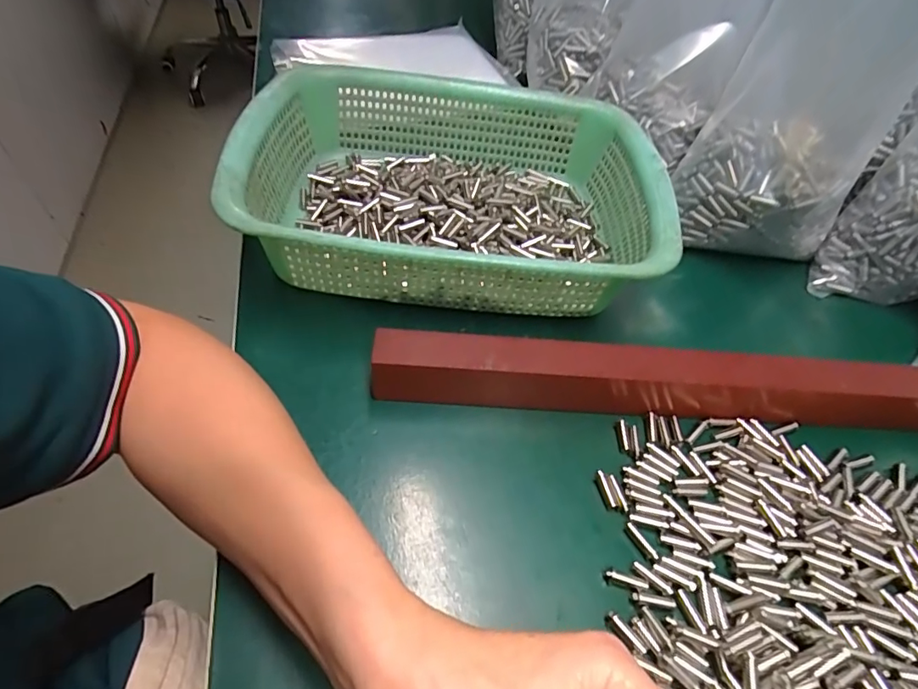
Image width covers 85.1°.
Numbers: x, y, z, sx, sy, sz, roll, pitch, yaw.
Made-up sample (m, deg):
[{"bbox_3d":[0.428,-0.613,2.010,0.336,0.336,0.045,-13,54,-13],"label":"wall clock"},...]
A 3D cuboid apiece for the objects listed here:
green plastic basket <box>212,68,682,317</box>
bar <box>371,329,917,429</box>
[{"bbox_3d":[-0.003,-0.118,0.373,0.282,0.073,0.216,2,49,-4],"label":"green plastic basket"},{"bbox_3d":[0.145,0.023,0.307,0.387,0.041,0.025,3,49,-3],"label":"bar"}]

